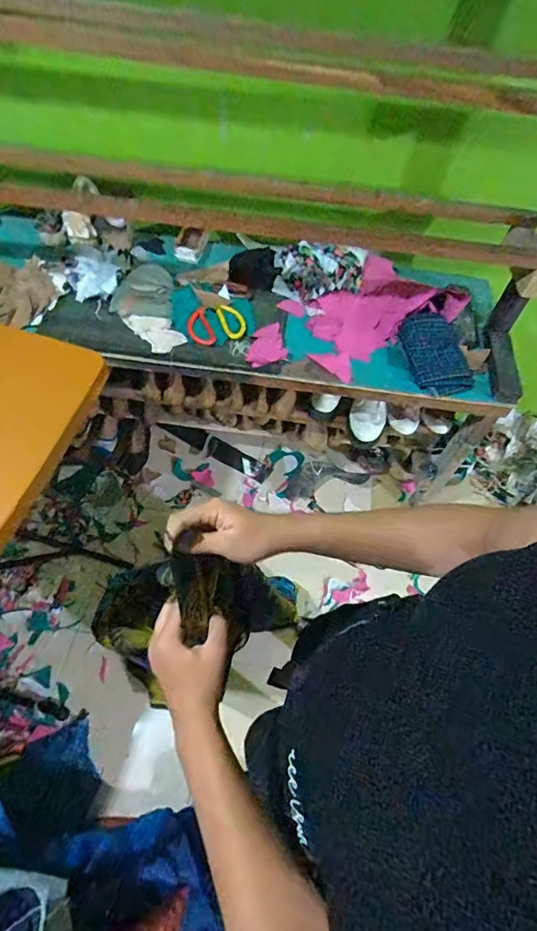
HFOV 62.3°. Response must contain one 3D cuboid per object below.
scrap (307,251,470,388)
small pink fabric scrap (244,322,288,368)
[{"bbox_3d":[0.243,-0.355,1.027,0.366,0.067,0.239,-31,65,-21],"label":"scrap"},{"bbox_3d":[-0.008,-0.269,0.985,0.090,0.017,0.125,-9,59,-10],"label":"small pink fabric scrap"}]

